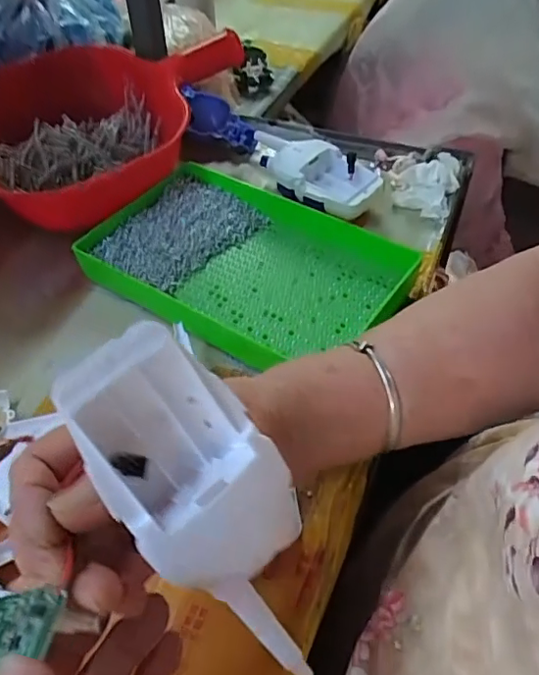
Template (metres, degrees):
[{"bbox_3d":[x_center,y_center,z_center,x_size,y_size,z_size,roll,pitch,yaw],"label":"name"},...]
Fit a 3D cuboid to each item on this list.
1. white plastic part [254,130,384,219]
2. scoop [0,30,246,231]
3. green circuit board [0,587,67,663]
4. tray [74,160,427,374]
[{"bbox_3d":[0.037,-0.160,0.532,0.147,0.031,0.063,29,56,26],"label":"white plastic part"},{"bbox_3d":[-0.154,-0.211,0.533,0.267,0.086,0.181,-37,56,-26],"label":"scoop"},{"bbox_3d":[-0.092,0.104,0.197,0.040,0.004,0.030,-17,34,18],"label":"green circuit board"},{"bbox_3d":[-0.023,-0.061,0.452,0.241,0.029,0.149,24,55,22],"label":"tray"}]

